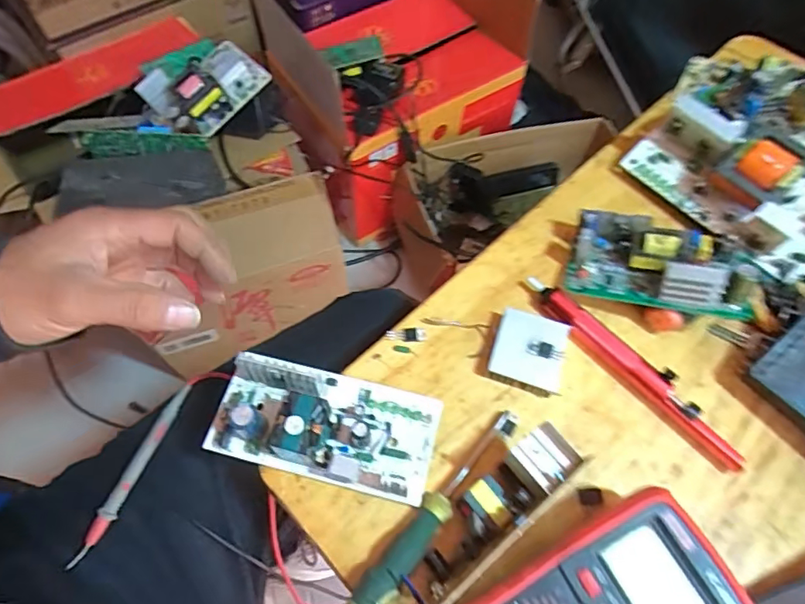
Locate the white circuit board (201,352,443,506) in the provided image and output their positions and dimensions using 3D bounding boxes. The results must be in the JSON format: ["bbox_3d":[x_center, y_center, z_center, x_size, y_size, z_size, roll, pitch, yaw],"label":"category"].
[{"bbox_3d":[-0.052,0.075,0.344,0.147,0.044,0.070,13,63,5],"label":"white circuit board"}]

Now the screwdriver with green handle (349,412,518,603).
[{"bbox_3d":[0.023,0.128,0.329,0.023,0.024,0.158,35,67,15],"label":"screwdriver with green handle"}]

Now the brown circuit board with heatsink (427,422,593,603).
[{"bbox_3d":[0.052,0.125,0.309,0.113,0.060,0.034,-38,70,-19],"label":"brown circuit board with heatsink"}]

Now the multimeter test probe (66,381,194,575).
[{"bbox_3d":[-0.206,0.130,0.404,0.012,0.016,0.143,20,64,9],"label":"multimeter test probe"}]

